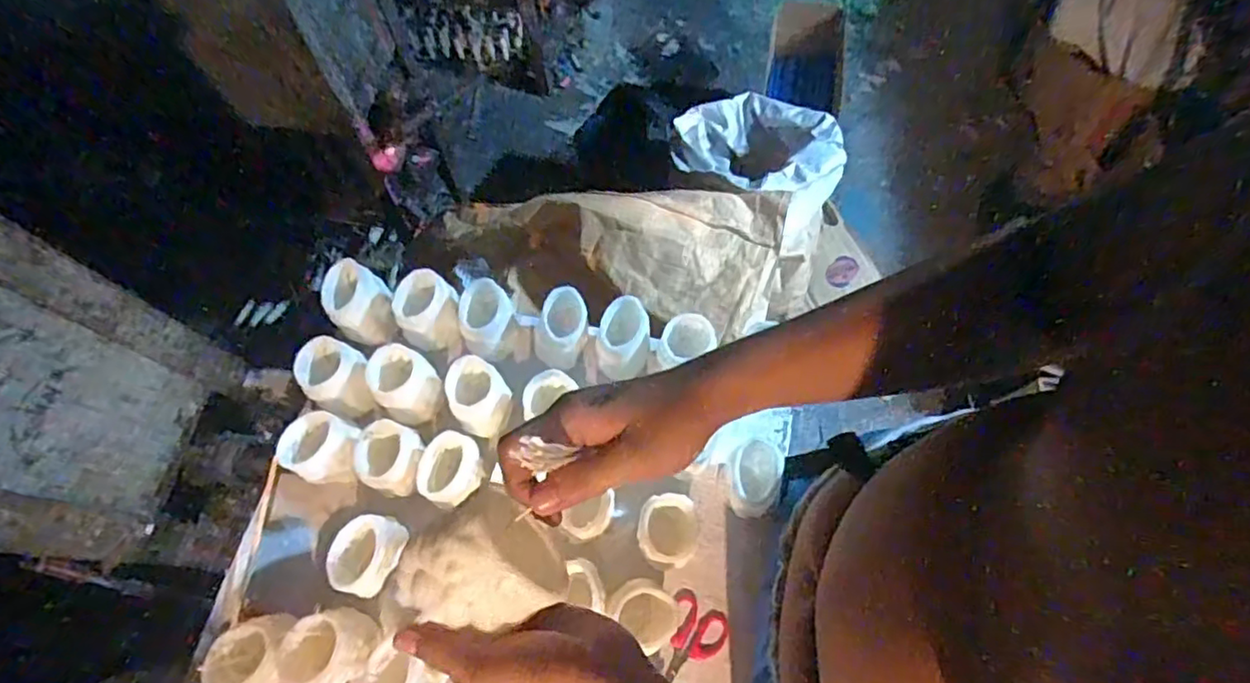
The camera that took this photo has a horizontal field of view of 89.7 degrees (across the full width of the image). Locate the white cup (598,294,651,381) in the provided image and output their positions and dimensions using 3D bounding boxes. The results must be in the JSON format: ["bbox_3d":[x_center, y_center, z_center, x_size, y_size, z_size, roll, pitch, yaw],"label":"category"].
[{"bbox_3d":[-0.001,-0.004,0.756,0.061,0.055,0.086,5,66,2],"label":"white cup"}]

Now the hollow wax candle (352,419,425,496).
[{"bbox_3d":[-0.268,0.135,0.721,0.064,0.065,0.073,7,67,4],"label":"hollow wax candle"}]

